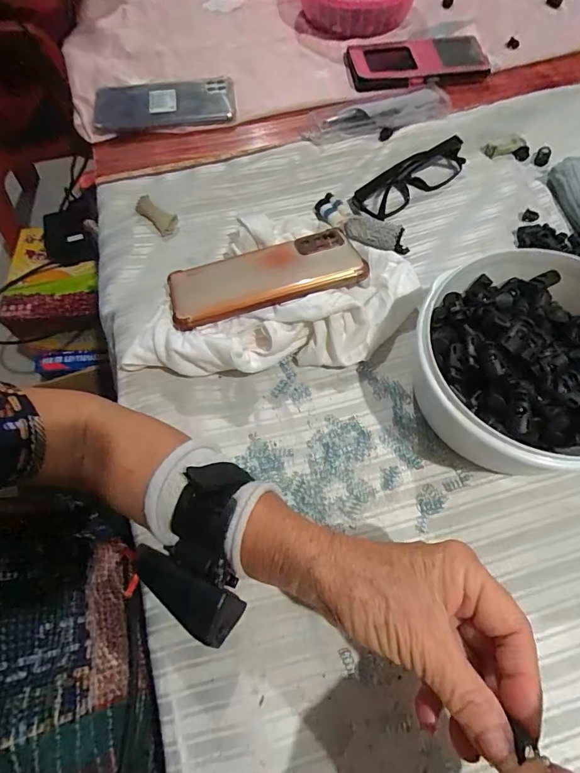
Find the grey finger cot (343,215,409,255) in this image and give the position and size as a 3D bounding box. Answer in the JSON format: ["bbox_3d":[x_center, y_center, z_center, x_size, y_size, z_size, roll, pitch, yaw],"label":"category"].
[{"bbox_3d":[0.083,-0.145,0.402,0.063,0.007,0.025,25,88,18],"label":"grey finger cot"}]

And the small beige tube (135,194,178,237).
[{"bbox_3d":[-0.132,-0.169,0.419,0.042,0.012,0.019,39,69,-11],"label":"small beige tube"}]

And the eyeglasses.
[{"bbox_3d":[0.125,-0.211,0.426,0.130,0.021,0.035,-36,68,-15],"label":"eyeglasses"}]

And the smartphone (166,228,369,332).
[{"bbox_3d":[-0.024,-0.097,0.361,0.158,0.010,0.079,-19,50,-5],"label":"smartphone"}]

